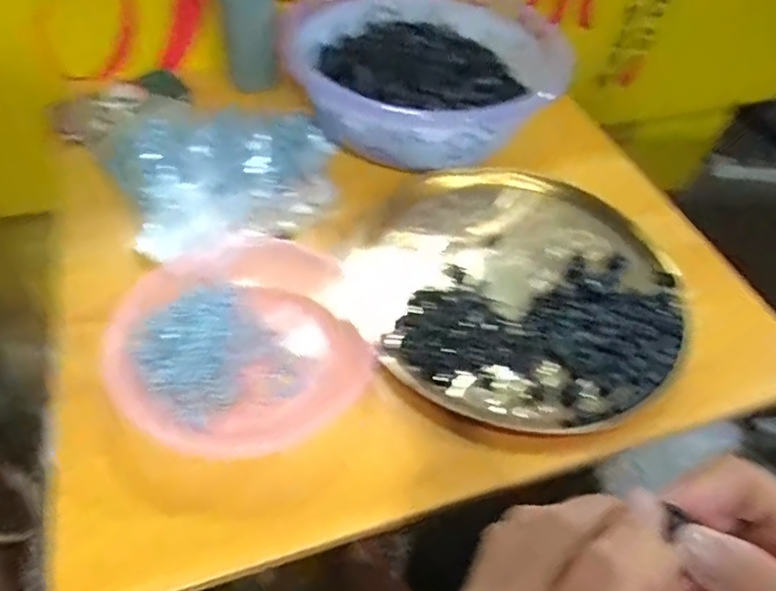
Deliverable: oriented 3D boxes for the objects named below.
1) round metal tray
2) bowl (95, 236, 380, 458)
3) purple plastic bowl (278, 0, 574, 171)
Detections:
[{"bbox_3d":[0.112,-0.012,0.510,0.276,0.016,0.274,3,52,-4],"label":"round metal tray"},{"bbox_3d":[-0.117,0.032,0.450,0.180,0.047,0.176,3,50,-4],"label":"bowl"},{"bbox_3d":[0.024,-0.253,0.615,0.274,0.062,0.247,36,56,22],"label":"purple plastic bowl"}]

